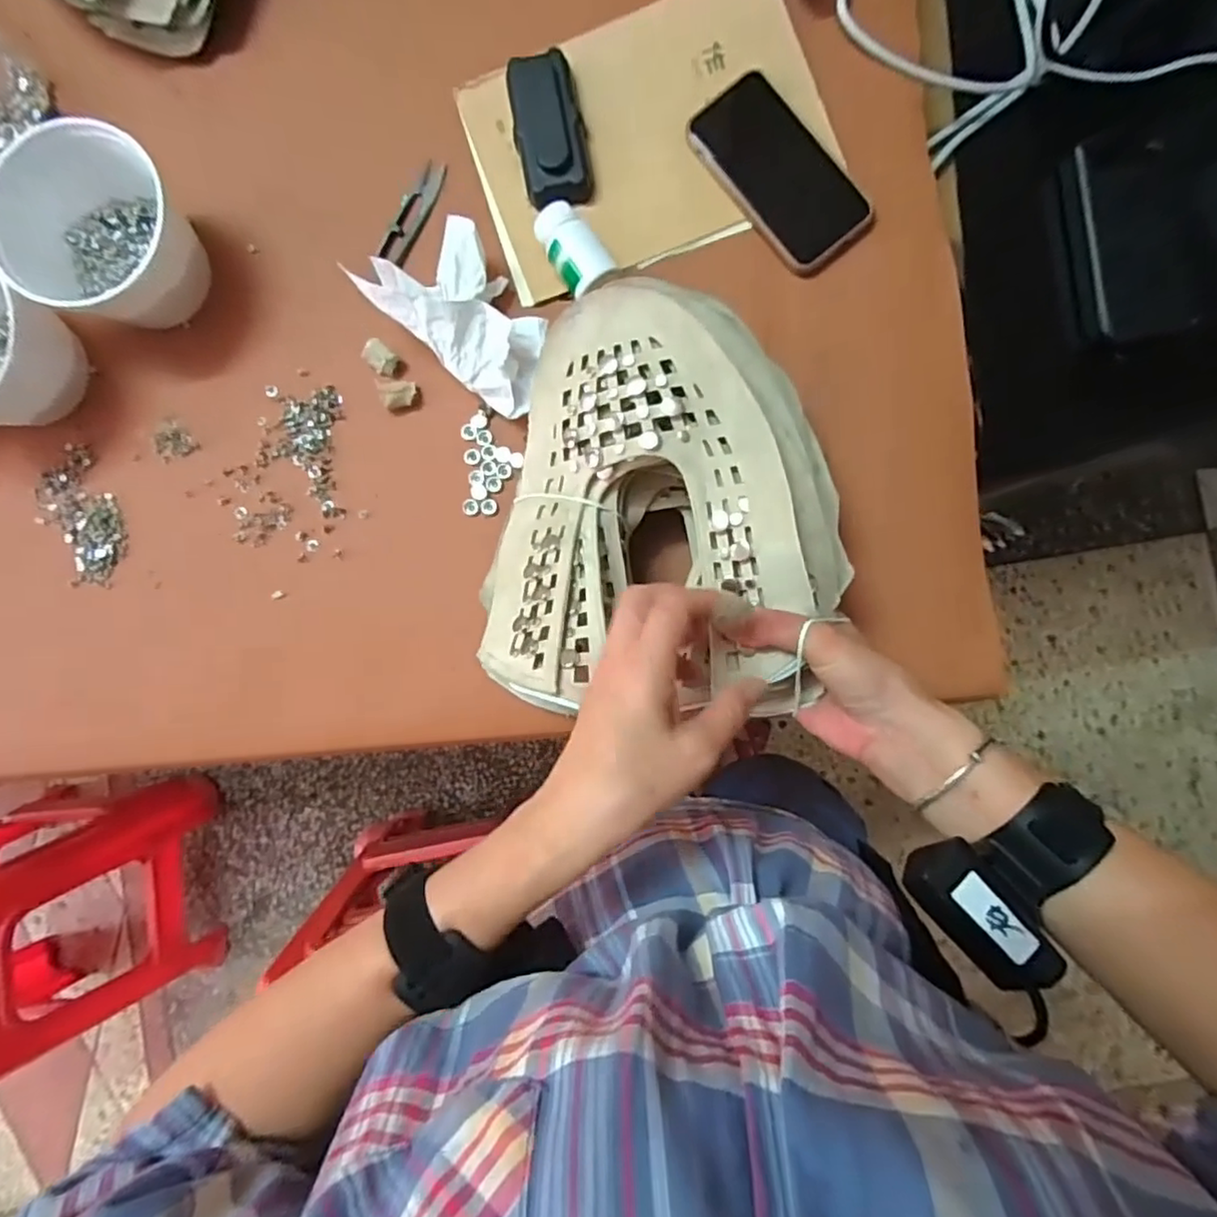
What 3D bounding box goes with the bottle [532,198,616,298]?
[{"bbox_3d":[-0.026,-0.261,0.472,0.034,0.037,0.071,-34,89,2],"label":"bottle"}]

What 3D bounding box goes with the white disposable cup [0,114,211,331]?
[{"bbox_3d":[-0.360,-0.266,0.466,0.119,0.081,0.122,0,91,2],"label":"white disposable cup"}]

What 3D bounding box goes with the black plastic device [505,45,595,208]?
[{"bbox_3d":[-0.044,-0.359,0.484,0.051,0.022,0.107,-12,90,3],"label":"black plastic device"}]

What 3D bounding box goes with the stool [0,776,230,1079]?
[{"bbox_3d":[-1.008,0.577,1.119,0.360,0.479,0.393,-8,88,4],"label":"stool"}]

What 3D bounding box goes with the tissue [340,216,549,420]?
[{"bbox_3d":[-0.101,-0.220,0.474,0.148,0.063,0.089,40,92,2],"label":"tissue"}]

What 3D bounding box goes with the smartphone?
[{"bbox_3d":[0.129,-0.323,0.475,0.071,0.013,0.145,-39,89,2],"label":"smartphone"}]

